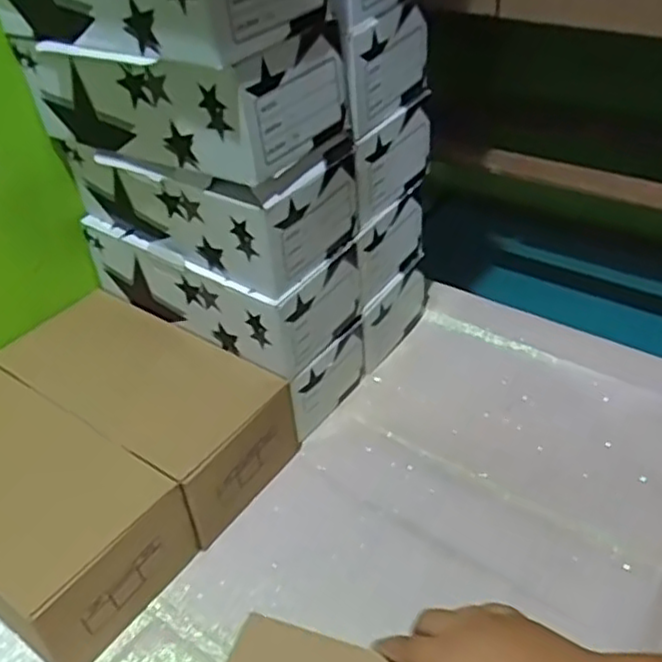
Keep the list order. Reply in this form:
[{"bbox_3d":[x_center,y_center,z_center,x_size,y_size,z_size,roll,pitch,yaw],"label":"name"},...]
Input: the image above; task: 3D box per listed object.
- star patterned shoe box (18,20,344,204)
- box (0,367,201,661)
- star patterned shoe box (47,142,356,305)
[{"bbox_3d":[-0.128,-0.205,0.592,0.257,0.101,0.133,23,46,31],"label":"star patterned shoe box"},{"bbox_3d":[-0.265,0.149,0.607,0.276,0.110,0.144,23,47,30],"label":"box"},{"bbox_3d":[-0.116,-0.135,0.657,0.260,0.093,0.125,23,46,31],"label":"star patterned shoe box"}]

